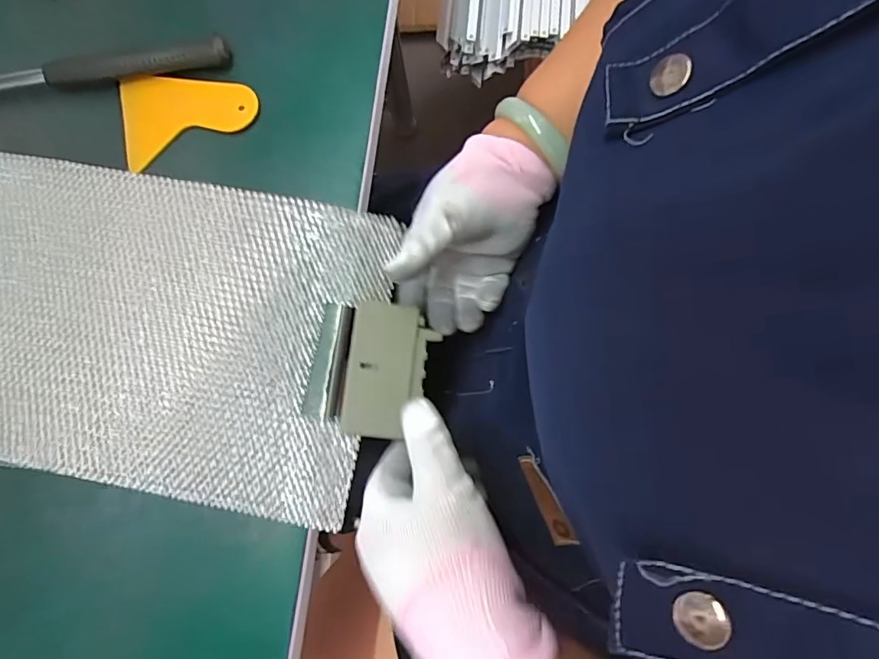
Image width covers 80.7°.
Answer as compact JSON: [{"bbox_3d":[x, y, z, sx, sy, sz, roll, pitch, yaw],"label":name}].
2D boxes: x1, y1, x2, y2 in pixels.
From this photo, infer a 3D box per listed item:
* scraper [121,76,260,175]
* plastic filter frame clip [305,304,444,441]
[{"bbox_3d":[-0.185,-0.162,0.380,0.102,0.004,0.067,-14,80,5],"label":"scraper"},{"bbox_3d":[-0.045,0.024,0.335,0.072,0.009,0.085,10,76,2],"label":"plastic filter frame clip"}]

